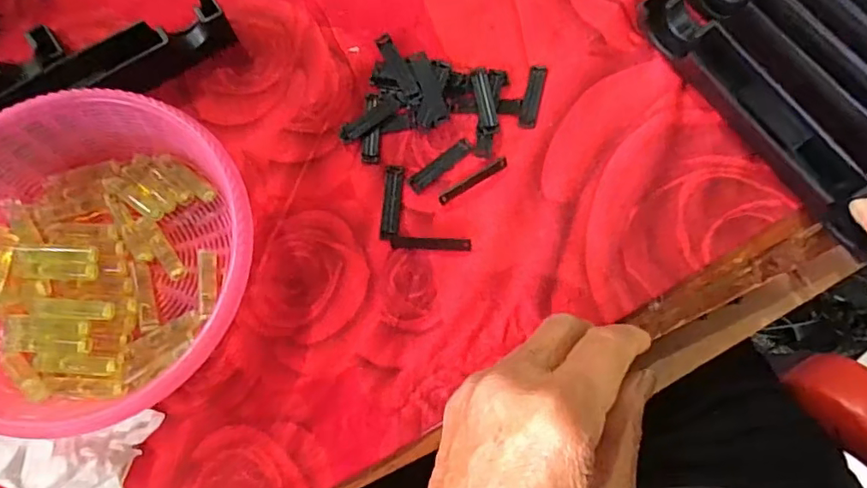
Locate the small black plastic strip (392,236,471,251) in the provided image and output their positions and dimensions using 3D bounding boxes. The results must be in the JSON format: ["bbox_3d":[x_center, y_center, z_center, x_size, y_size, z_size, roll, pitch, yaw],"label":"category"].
[{"bbox_3d":[-0.001,0.000,0.317,0.045,0.005,0.007,3,75,1],"label":"small black plastic strip"}]

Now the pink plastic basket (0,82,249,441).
[{"bbox_3d":[-0.179,0.005,0.287,0.160,0.048,0.165,0,75,0],"label":"pink plastic basket"}]

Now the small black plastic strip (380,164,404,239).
[{"bbox_3d":[-0.024,-0.025,0.324,0.010,0.004,0.045,3,75,1],"label":"small black plastic strip"}]

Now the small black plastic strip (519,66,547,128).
[{"bbox_3d":[0.062,-0.092,0.340,0.010,0.004,0.045,13,76,3],"label":"small black plastic strip"}]

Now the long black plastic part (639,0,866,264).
[{"bbox_3d":[0.198,-0.078,0.320,0.031,0.035,0.191,-35,80,-9],"label":"long black plastic part"}]

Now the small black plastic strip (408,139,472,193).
[{"bbox_3d":[0.004,-0.048,0.331,0.044,0.004,0.010,-39,79,-9],"label":"small black plastic strip"}]

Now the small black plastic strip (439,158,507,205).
[{"bbox_3d":[0.024,-0.038,0.325,0.046,0.006,0.005,-31,77,-8],"label":"small black plastic strip"}]

